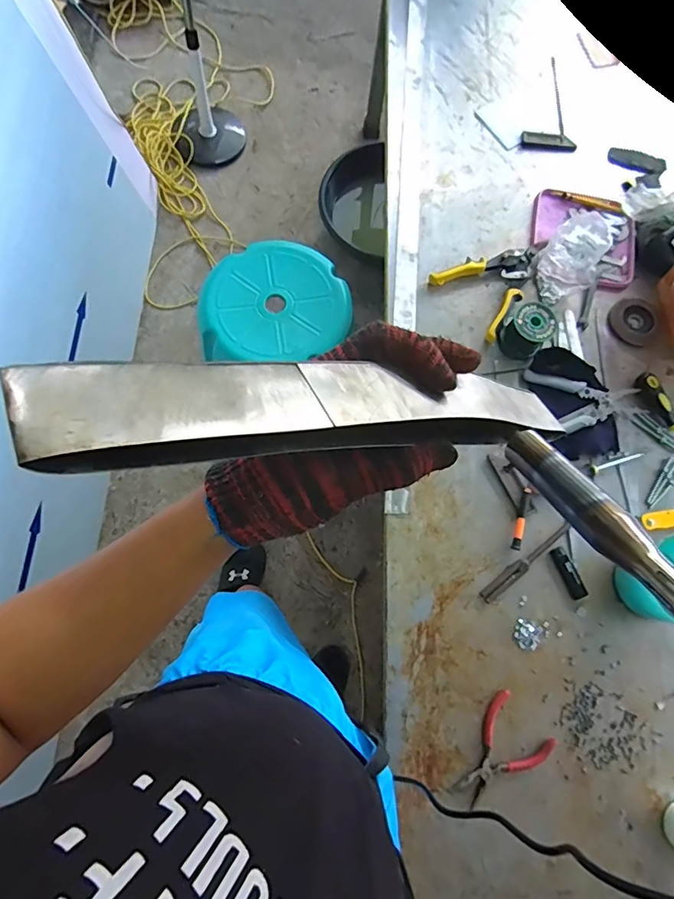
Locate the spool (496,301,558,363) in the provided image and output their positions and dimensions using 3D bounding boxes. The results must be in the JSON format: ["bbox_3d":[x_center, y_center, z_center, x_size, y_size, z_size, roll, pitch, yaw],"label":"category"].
[{"bbox_3d":[0.315,-0.195,0.816,0.067,0.064,0.071,1,74,-2],"label":"spool"}]

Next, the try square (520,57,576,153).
[{"bbox_3d":[0.440,-0.698,1.000,0.106,0.013,0.234,13,73,3],"label":"try square"}]

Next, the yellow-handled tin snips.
[{"bbox_3d":[0.281,-0.297,0.861,0.181,0.024,0.150,-38,79,-12],"label":"yellow-handled tin snips"}]

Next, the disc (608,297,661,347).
[{"bbox_3d":[0.526,-0.229,0.868,0.085,0.005,0.082,1,74,-2],"label":"disc"}]

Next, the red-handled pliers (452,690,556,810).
[{"bbox_3d":[0.224,0.419,0.666,0.100,0.008,0.143,39,76,9],"label":"red-handled pliers"}]

